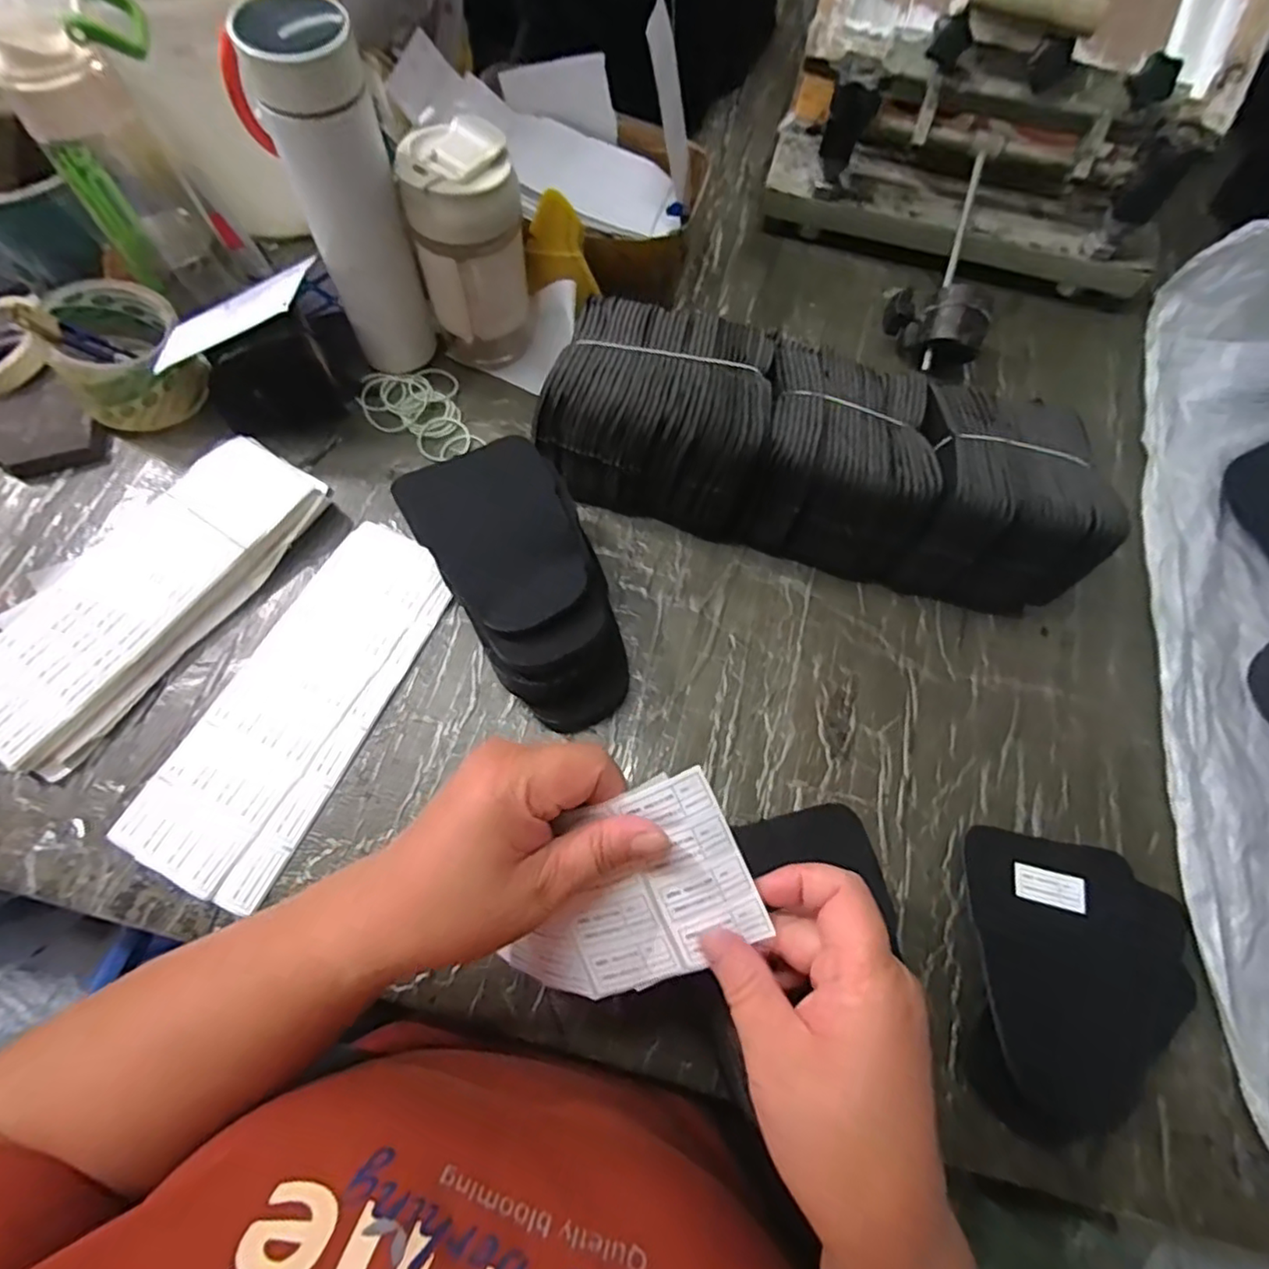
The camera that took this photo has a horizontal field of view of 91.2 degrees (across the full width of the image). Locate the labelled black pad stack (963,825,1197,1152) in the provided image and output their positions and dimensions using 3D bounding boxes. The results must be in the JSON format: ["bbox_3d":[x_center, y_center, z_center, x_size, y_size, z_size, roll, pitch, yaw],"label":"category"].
[{"bbox_3d":[0.274,0.212,0.374,0.135,0.030,0.163,11,69,1],"label":"labelled black pad stack"}]

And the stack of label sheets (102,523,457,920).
[{"bbox_3d":[-0.228,0.040,0.432,0.104,0.019,0.262,24,70,6],"label":"stack of label sheets"}]

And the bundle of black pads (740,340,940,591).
[{"bbox_3d":[0.152,-0.132,0.470,0.115,0.102,0.138,13,69,2],"label":"bundle of black pads"}]

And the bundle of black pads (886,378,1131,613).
[{"bbox_3d":[0.265,-0.106,0.464,0.119,0.106,0.139,11,69,1],"label":"bundle of black pads"}]

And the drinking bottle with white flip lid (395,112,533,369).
[{"bbox_3d":[-0.124,-0.290,0.490,0.080,0.164,0.071,-11,70,-7],"label":"drinking bottle with white flip lid"}]

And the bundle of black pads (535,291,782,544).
[{"bbox_3d":[0.022,-0.172,0.477,0.151,0.107,0.140,16,69,3],"label":"bundle of black pads"}]

